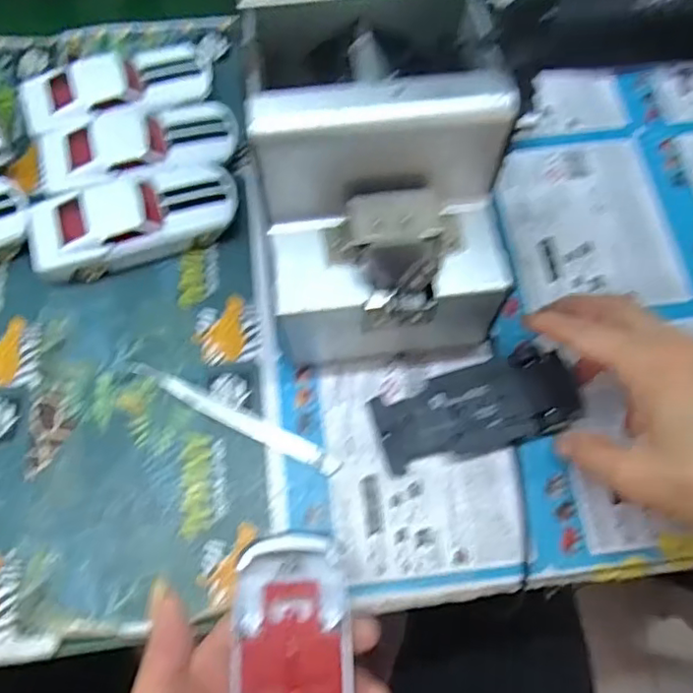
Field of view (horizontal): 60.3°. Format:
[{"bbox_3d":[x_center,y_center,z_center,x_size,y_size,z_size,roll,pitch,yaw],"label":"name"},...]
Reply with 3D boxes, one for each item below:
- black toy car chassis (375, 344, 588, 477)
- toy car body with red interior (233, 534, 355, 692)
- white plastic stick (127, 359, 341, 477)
[{"bbox_3d":[0.078,0.037,0.355,0.119,0.014,0.051,-17,71,-1],"label":"black toy car chassis"},{"bbox_3d":[-0.023,0.158,0.275,0.051,0.020,0.131,-3,77,-1],"label":"toy car body with red interior"},{"bbox_3d":[-0.069,0.042,0.361,0.141,0.004,0.013,24,69,10],"label":"white plastic stick"}]

